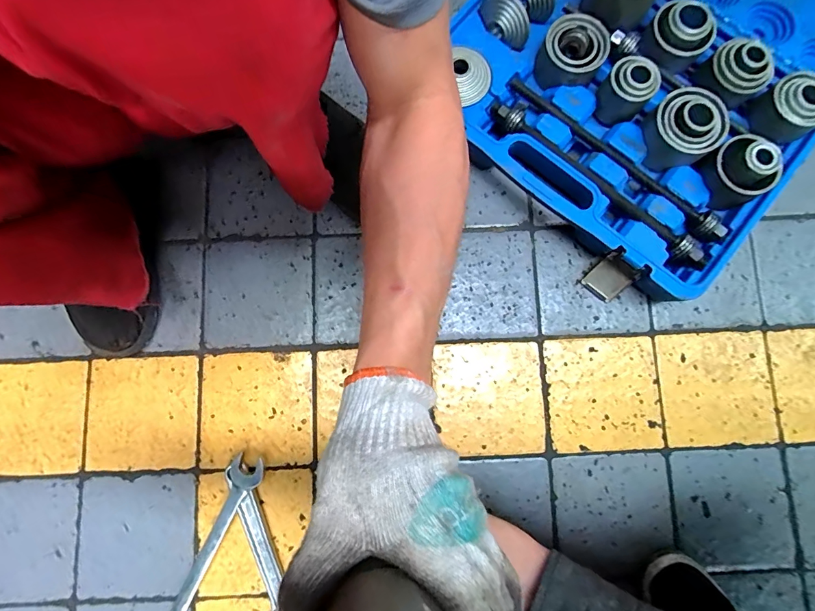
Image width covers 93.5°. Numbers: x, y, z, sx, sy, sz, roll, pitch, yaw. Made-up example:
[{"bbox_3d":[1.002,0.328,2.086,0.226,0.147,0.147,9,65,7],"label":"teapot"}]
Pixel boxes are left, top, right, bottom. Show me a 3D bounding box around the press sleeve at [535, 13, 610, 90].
[{"bbox_3d":[0.222,-0.344,0.528,0.084,0.047,0.086,38,84,5],"label":"press sleeve"}]

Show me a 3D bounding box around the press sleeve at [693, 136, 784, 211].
[{"bbox_3d":[0.428,-0.174,0.500,0.074,0.070,0.080,0,82,0],"label":"press sleeve"}]

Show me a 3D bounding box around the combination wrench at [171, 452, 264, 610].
[{"bbox_3d":[-0.259,0.313,0.477,0.044,0.023,0.264,28,81,5],"label":"combination wrench"}]

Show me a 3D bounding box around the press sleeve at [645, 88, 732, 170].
[{"bbox_3d":[0.372,-0.237,0.517,0.086,0.061,0.094,0,82,0],"label":"press sleeve"}]

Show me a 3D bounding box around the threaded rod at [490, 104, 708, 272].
[{"bbox_3d":[0.252,-0.169,0.516,0.343,0.028,0.033,41,84,5],"label":"threaded rod"}]

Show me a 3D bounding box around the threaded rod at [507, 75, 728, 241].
[{"bbox_3d":[0.284,-0.209,0.529,0.346,0.033,0.029,43,84,5],"label":"threaded rod"}]

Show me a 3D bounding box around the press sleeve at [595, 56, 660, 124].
[{"bbox_3d":[0.298,-0.294,0.523,0.062,0.065,0.067,0,82,0],"label":"press sleeve"}]

